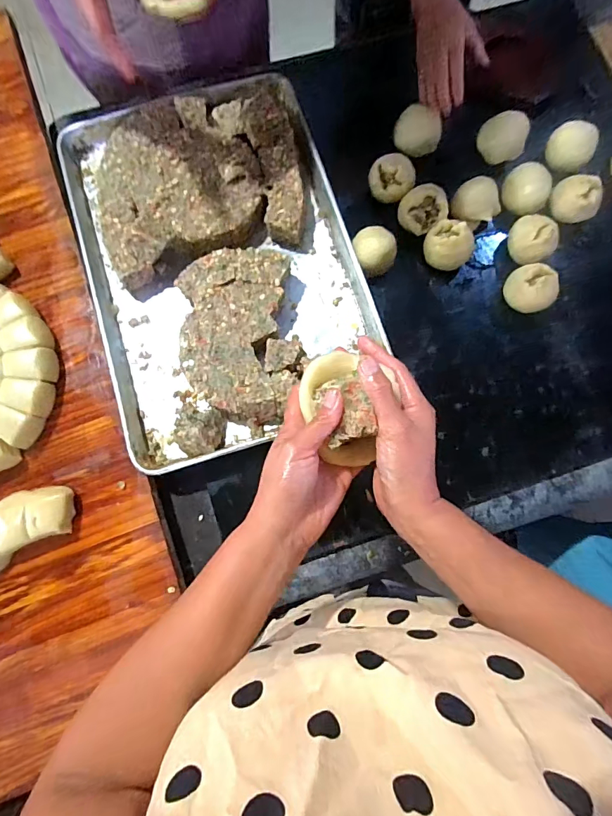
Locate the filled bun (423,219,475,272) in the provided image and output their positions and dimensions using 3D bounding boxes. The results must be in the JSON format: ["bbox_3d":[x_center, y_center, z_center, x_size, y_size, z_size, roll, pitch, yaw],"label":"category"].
[{"bbox_3d":[0.220,-0.248,0.667,0.073,0.066,0.071,0,79,0],"label":"filled bun"}]

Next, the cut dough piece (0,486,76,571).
[{"bbox_3d":[-0.390,0.159,0.562,0.156,0.039,0.078,-28,81,-5],"label":"cut dough piece"}]

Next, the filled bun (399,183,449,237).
[{"bbox_3d":[0.189,-0.320,0.674,0.072,0.042,0.072,-20,80,-4],"label":"filled bun"}]

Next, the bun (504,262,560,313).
[{"bbox_3d":[0.350,-0.181,0.653,0.068,0.057,0.068,0,79,0],"label":"bun"}]

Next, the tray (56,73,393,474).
[{"bbox_3d":[-0.137,-0.236,0.665,0.400,0.077,0.591,-17,79,-5],"label":"tray"}]

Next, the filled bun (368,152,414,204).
[{"bbox_3d":[0.141,-0.376,0.693,0.075,0.049,0.067,19,80,3],"label":"filled bun"}]

